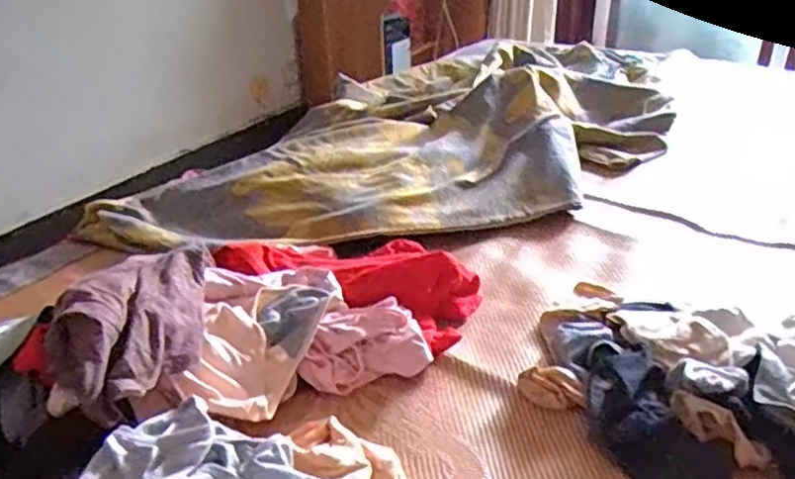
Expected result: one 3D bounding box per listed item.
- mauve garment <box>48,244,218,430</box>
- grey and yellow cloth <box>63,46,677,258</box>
[{"bbox_3d":[-0.266,0.092,0.672,0.127,0.111,0.202,-4,30,-3],"label":"mauve garment"},{"bbox_3d":[0.125,-0.238,1.279,0.576,0.091,1.240,23,38,36],"label":"grey and yellow cloth"}]

